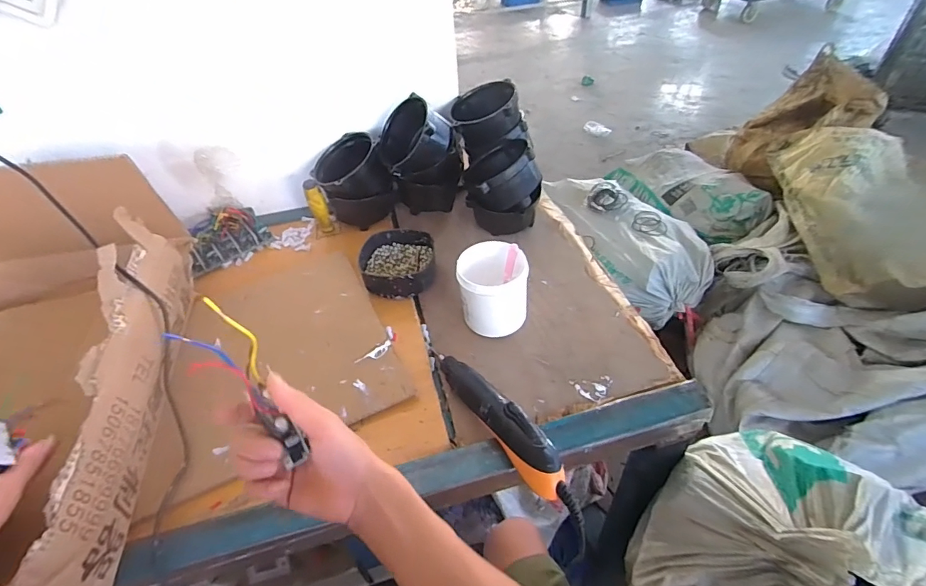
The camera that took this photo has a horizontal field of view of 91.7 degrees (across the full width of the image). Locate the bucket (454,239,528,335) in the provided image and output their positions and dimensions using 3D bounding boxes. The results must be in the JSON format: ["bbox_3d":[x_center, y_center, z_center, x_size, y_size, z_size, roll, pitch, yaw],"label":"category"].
[{"bbox_3d":[0.042,-0.003,0.642,0.094,0.105,0.091,-3,44,2],"label":"bucket"}]

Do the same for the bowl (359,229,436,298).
[{"bbox_3d":[-0.106,-0.045,0.733,0.117,0.046,0.124,-3,44,2],"label":"bowl"}]

